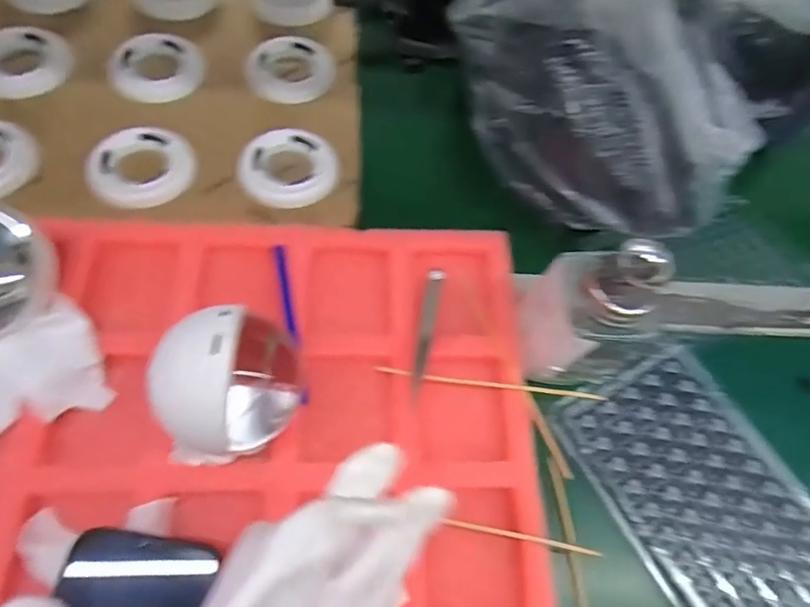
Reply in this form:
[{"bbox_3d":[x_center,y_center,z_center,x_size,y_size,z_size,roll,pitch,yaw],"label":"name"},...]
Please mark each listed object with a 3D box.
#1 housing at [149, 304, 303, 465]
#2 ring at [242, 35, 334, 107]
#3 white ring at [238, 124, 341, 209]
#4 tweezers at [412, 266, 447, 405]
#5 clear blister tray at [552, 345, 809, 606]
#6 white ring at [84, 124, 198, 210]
[{"bbox_3d":[-0.092,0.040,0.273,0.070,0.064,0.077,9,64,-1],"label":"housing"},{"bbox_3d":[-0.095,-0.201,0.448,0.072,0.016,0.072,2,64,-4],"label":"ring"},{"bbox_3d":[-0.087,-0.102,0.397,0.066,0.017,0.070,2,64,-4],"label":"white ring"},{"bbox_3d":[0.014,0.017,0.333,0.011,0.009,0.095,12,63,1],"label":"tweezers"},{"bbox_3d":[0.183,0.116,0.321,0.115,0.017,0.167,-25,68,-16],"label":"clear blister tray"},{"bbox_3d":[-0.190,-0.100,0.378,0.082,0.012,0.076,2,64,-4],"label":"white ring"}]

